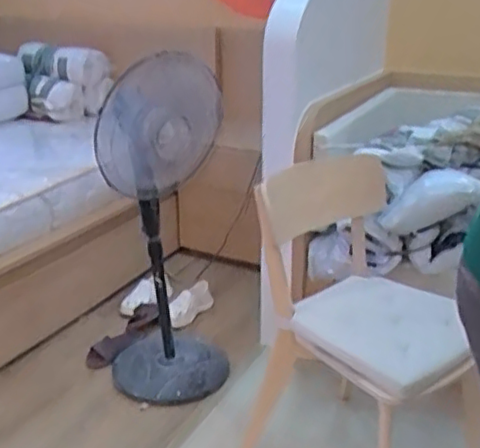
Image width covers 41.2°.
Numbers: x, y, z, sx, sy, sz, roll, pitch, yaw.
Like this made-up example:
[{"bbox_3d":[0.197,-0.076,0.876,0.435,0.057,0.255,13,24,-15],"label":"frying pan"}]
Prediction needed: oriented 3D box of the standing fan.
[{"bbox_3d":[-0.230,0.009,1.892,0.357,0.979,0.410,-3,23,-7],"label":"standing fan"}]

